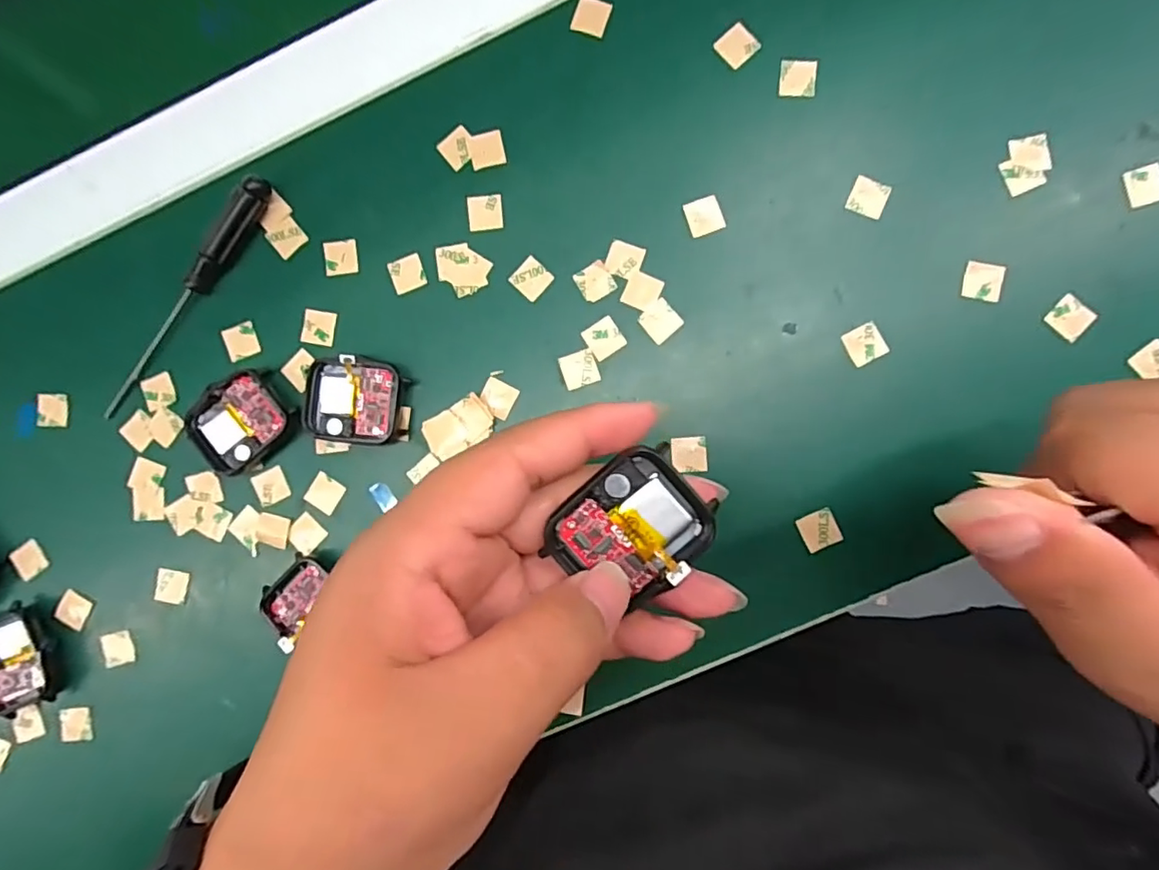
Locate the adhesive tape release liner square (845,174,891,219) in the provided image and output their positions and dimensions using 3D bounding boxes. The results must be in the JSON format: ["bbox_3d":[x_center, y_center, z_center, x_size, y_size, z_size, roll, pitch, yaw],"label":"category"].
[{"bbox_3d":[0.125,-0.103,0.251,0.015,0.004,0.016,21,97,5],"label":"adhesive tape release liner square"}]

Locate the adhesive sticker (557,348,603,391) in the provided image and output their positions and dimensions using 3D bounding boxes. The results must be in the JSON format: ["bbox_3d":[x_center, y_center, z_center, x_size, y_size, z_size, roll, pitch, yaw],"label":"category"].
[{"bbox_3d":[0.001,-0.030,0.260,0.016,0.004,0.016,-19,90,1],"label":"adhesive sticker"}]

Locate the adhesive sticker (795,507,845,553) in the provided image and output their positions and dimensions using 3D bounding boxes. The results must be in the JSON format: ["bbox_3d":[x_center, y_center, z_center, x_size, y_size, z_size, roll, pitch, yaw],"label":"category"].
[{"bbox_3d":[0.104,0.041,0.251,0.016,0.004,0.016,-25,84,3],"label":"adhesive sticker"}]

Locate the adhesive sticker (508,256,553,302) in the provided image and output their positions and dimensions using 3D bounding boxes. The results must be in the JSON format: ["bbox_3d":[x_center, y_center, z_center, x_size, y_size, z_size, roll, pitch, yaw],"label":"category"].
[{"bbox_3d":[-0.022,-0.071,0.263,0.016,0.004,0.016,43,90,2],"label":"adhesive sticker"}]

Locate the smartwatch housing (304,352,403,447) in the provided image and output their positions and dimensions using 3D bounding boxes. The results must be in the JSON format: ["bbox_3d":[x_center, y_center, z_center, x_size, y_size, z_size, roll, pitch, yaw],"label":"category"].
[{"bbox_3d":[-0.102,-0.015,0.262,0.043,0.010,0.037,8,89,5],"label":"smartwatch housing"}]

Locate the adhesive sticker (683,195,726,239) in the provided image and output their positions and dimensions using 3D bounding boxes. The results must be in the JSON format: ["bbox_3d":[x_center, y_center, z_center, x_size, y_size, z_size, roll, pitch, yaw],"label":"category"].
[{"bbox_3d":[0.055,-0.097,0.255,0.015,0.004,0.016,-19,87,4],"label":"adhesive sticker"}]

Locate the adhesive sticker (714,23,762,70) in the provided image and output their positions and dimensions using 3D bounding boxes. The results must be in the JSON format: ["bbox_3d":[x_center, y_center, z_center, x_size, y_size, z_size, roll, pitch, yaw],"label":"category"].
[{"bbox_3d":[0.070,-0.172,0.256,0.016,0.004,0.015,-43,90,4],"label":"adhesive sticker"}]

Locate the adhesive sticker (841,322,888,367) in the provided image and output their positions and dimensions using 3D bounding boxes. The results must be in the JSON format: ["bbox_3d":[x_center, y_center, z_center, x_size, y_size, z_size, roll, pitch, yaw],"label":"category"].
[{"bbox_3d":[0.123,-0.039,0.250,0.016,0.004,0.016,-29,88,4],"label":"adhesive sticker"}]

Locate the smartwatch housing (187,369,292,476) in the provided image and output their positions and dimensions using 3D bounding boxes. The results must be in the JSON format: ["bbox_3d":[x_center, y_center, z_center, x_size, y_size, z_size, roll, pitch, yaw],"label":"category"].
[{"bbox_3d":[-0.156,-0.006,0.267,0.043,0.009,0.038,-41,86,2],"label":"smartwatch housing"}]

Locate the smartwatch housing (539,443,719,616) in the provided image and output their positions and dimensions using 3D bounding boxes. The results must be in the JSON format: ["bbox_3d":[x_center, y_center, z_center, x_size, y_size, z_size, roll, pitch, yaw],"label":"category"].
[{"bbox_3d":[0.016,0.027,0.168,0.042,0.009,0.037,-42,86,2],"label":"smartwatch housing"}]

